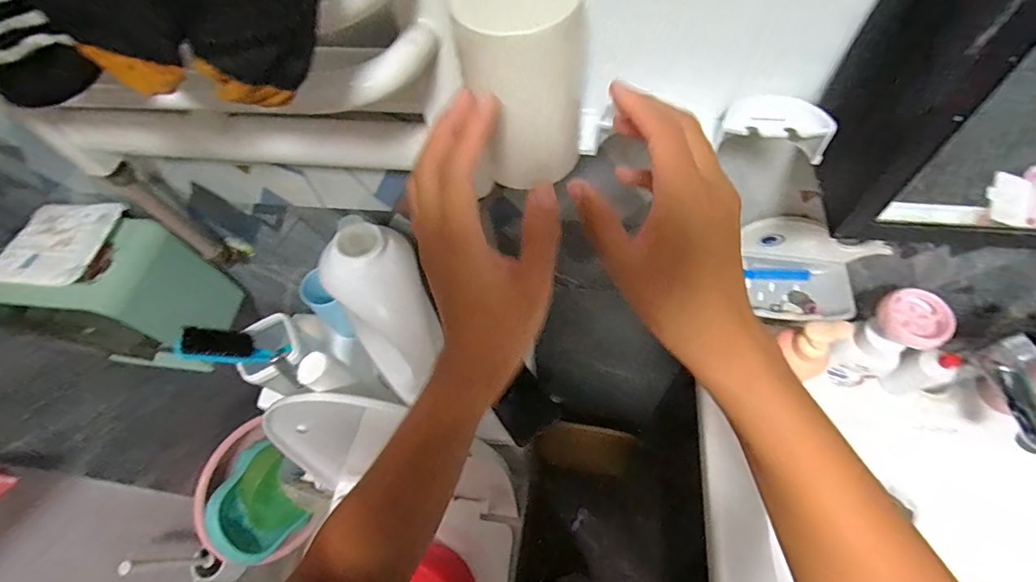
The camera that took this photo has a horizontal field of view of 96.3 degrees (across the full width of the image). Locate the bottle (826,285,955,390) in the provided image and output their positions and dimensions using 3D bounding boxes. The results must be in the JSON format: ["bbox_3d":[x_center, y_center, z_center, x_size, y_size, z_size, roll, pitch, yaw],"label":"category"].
[{"bbox_3d":[0.428,0.065,0.549,0.072,0.148,0.068,-33,62,-14],"label":"bottle"}]

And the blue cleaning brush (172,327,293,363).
[{"bbox_3d":[-0.360,0.076,0.606,0.044,0.148,0.031,-40,61,13],"label":"blue cleaning brush"}]

